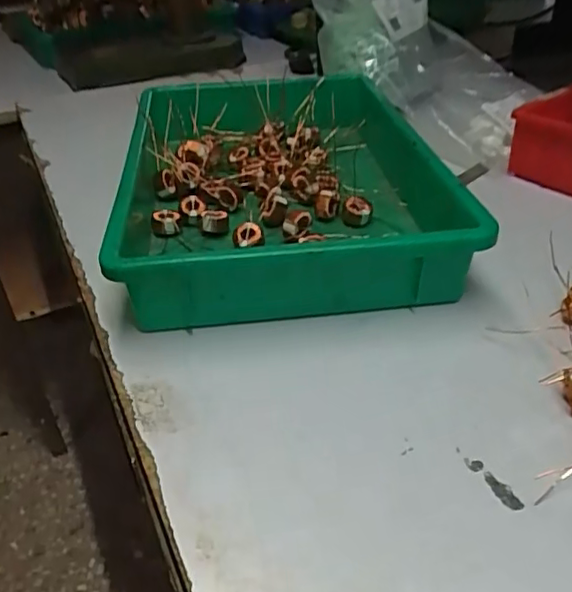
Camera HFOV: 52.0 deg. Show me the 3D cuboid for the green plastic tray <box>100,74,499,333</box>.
[{"bbox_3d":[-0.010,-0.110,0.522,0.244,0.069,0.387,-6,36,-4],"label":"green plastic tray"}]

